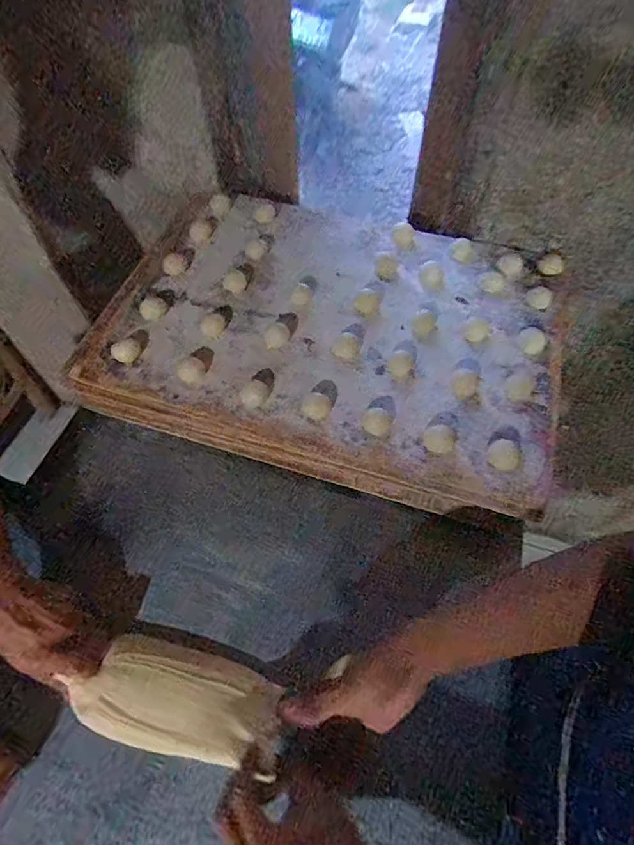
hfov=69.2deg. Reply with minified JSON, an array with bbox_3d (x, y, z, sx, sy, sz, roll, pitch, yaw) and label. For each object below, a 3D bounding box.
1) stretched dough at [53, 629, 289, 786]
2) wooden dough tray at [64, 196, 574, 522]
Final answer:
[{"bbox_3d":[-0.133,0.269,0.450,0.195,0.042,0.089,6,62,11],"label":"stretched dough"},{"bbox_3d":[0.025,-0.145,0.653,0.600,0.075,0.450,15,59,10],"label":"wooden dough tray"}]

